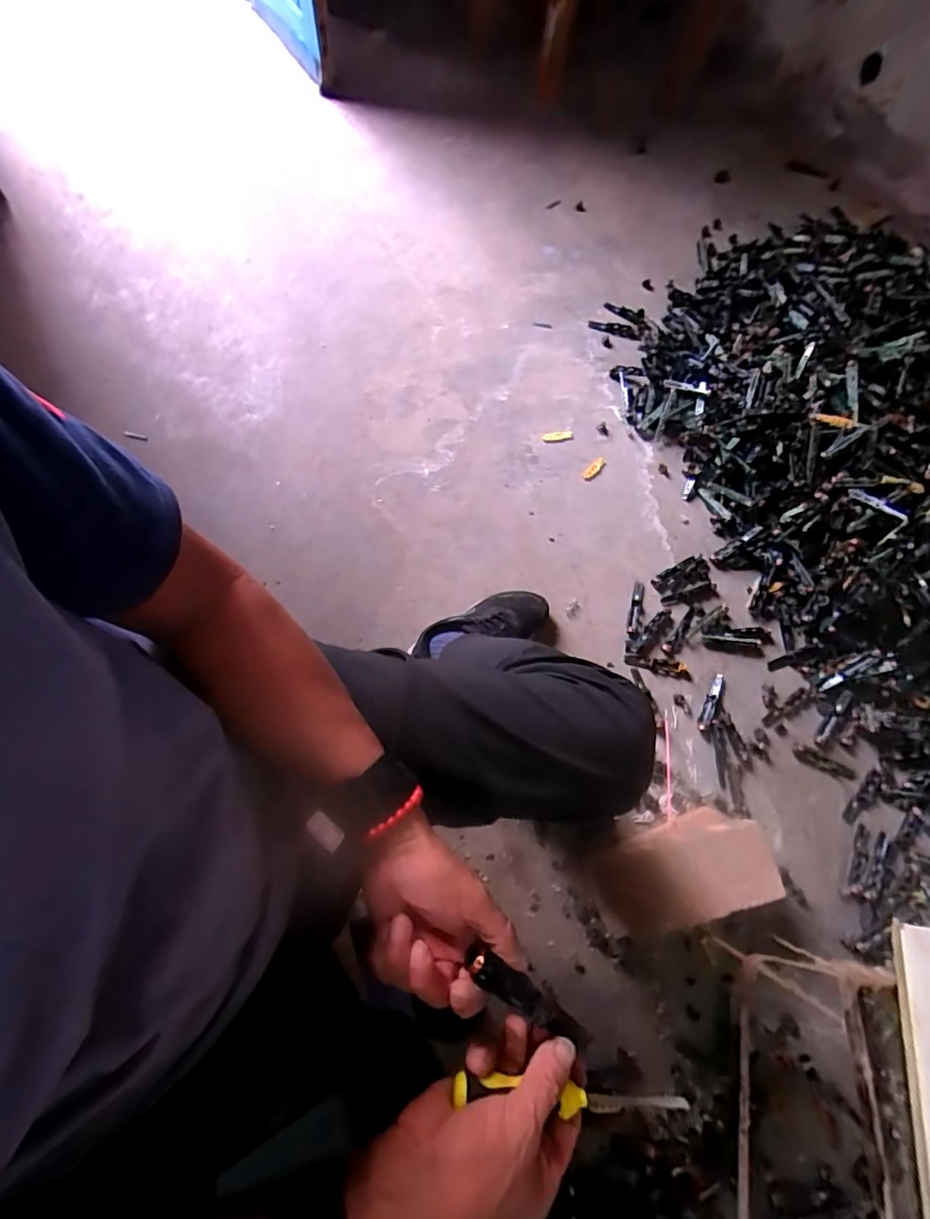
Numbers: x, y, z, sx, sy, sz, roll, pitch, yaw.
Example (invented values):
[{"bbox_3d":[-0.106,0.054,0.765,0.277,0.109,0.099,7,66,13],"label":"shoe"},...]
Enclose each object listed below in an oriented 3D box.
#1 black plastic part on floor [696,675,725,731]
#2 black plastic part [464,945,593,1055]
[{"bbox_3d":[0.422,0.157,0.840,0.019,0.009,0.101,29,75,7],"label":"black plastic part on floor"},{"bbox_3d":[0.043,0.258,0.323,0.097,0.014,0.019,38,76,-4],"label":"black plastic part"}]

